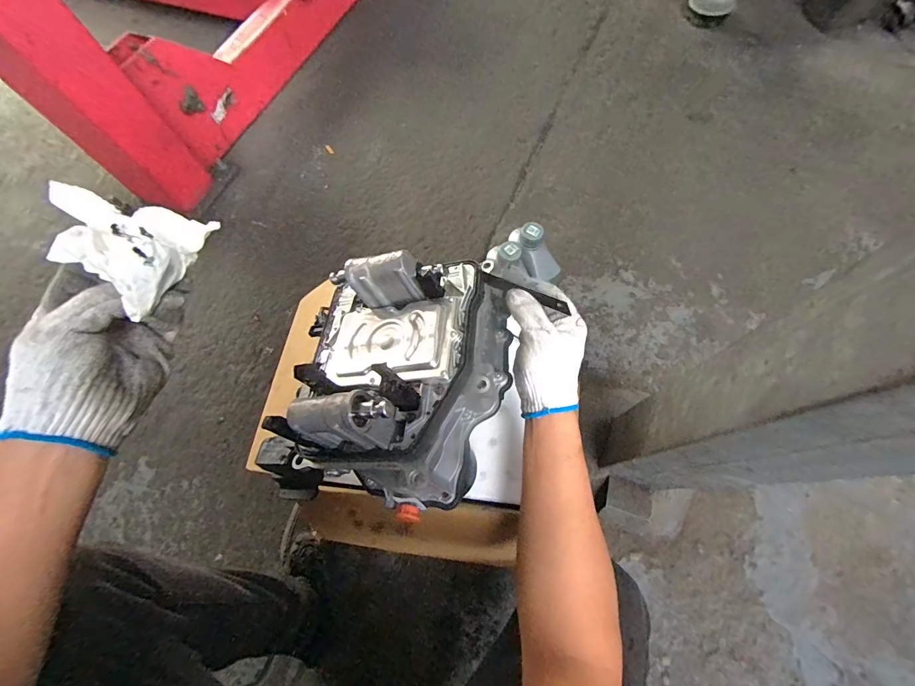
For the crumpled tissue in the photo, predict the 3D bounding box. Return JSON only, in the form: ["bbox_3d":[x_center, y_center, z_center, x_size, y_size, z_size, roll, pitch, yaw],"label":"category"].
[{"bbox_3d":[-0.243,-0.073,0.282,0.081,0.050,0.081,17,68,8],"label":"crumpled tissue"}]

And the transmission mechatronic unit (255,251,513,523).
[{"bbox_3d":[-0.055,0.031,0.368,0.204,0.111,0.221,3,67,3],"label":"transmission mechatronic unit"}]

